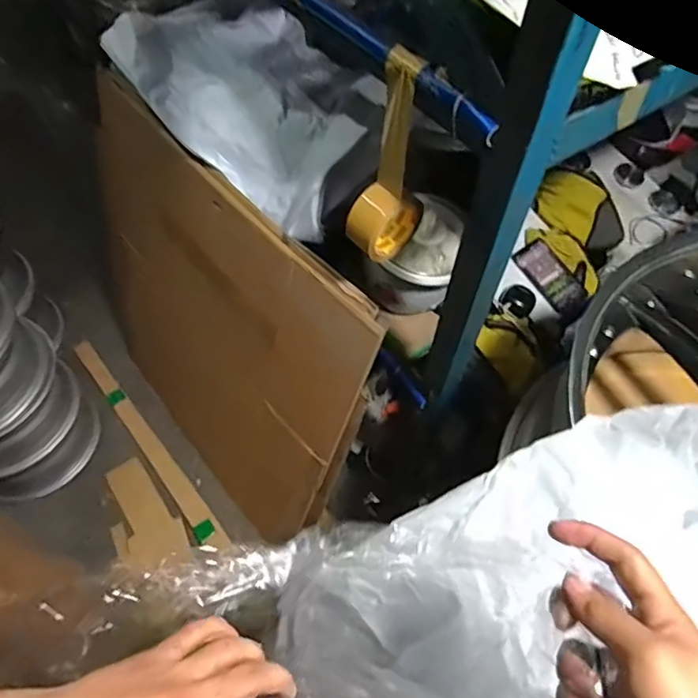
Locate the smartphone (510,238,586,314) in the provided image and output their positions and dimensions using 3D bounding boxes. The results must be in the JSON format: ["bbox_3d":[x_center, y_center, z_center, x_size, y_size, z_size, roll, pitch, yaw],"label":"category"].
[{"bbox_3d":[0.424,-0.157,1.149,0.078,0.013,0.161,-37,66,5],"label":"smartphone"}]

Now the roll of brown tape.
[{"bbox_3d":[0.050,-0.228,0.684,0.058,0.266,0.098,39,63,21],"label":"roll of brown tape"}]

